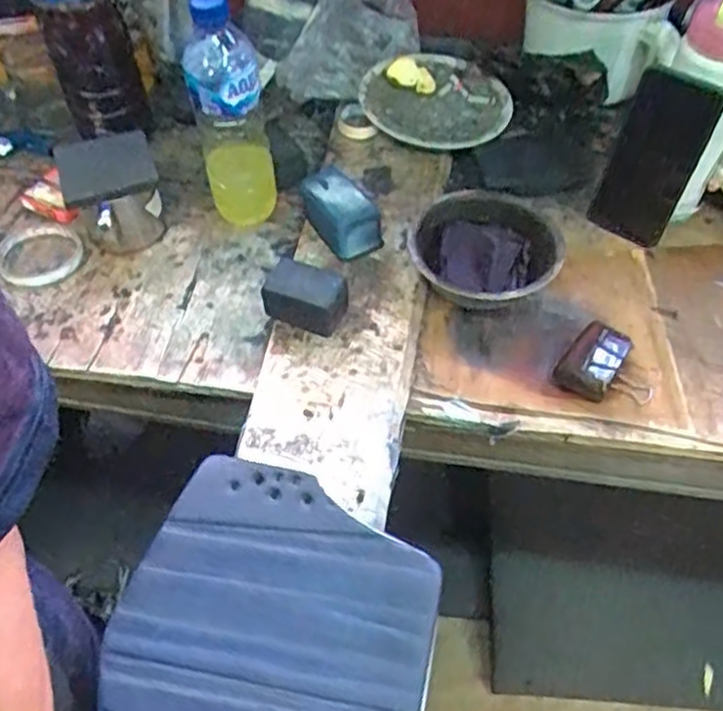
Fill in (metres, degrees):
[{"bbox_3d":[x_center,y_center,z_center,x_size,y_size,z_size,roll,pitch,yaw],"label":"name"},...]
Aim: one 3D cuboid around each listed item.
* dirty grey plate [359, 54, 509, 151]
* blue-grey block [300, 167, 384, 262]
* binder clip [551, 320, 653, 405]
[{"bbox_3d":[0.081,-0.282,0.835,0.161,0.031,0.166,-22,56,-12],"label":"dirty grey plate"},{"bbox_3d":[-0.022,-0.139,0.719,0.052,0.042,0.086,-28,57,-19],"label":"blue-grey block"},{"bbox_3d":[0.212,0.009,0.636,0.077,0.025,0.070,29,58,22],"label":"binder clip"}]

